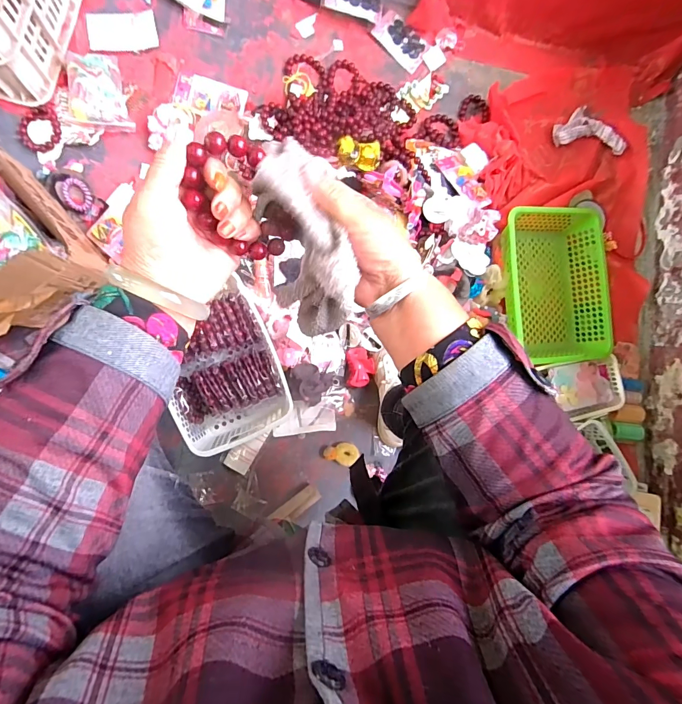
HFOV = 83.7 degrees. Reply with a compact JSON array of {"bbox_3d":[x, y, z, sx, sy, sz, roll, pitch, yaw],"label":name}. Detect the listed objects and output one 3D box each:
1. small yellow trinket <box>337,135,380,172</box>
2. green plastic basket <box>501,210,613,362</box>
[{"bbox_3d":[0.036,-0.387,0.747,0.080,0.025,0.048,7,86,-9],"label":"small yellow trinket"},{"bbox_3d":[0.462,-0.145,0.835,0.238,0.086,0.328,-2,88,-10],"label":"green plastic basket"}]

